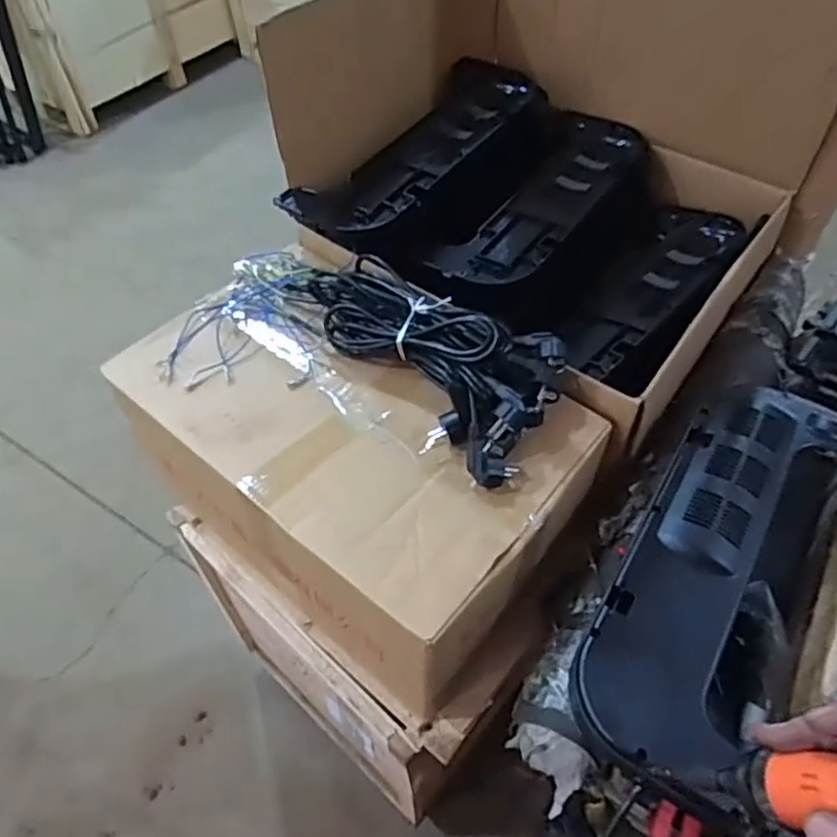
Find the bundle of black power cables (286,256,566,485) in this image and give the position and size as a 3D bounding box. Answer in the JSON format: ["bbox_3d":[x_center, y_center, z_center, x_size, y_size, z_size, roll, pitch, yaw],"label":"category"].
[{"bbox_3d":[-0.005,-0.107,0.794,0.169,0.092,0.417,-37,60,-25],"label":"bundle of black power cables"}]

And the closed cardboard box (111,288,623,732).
[{"bbox_3d":[-0.084,0.053,0.861,0.540,0.261,0.341,33,59,24],"label":"closed cardboard box"}]

